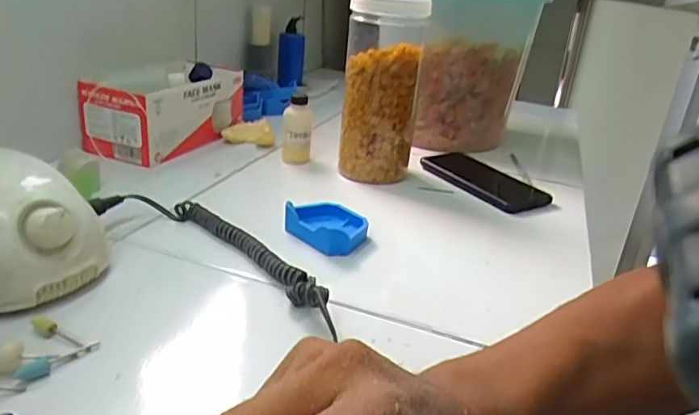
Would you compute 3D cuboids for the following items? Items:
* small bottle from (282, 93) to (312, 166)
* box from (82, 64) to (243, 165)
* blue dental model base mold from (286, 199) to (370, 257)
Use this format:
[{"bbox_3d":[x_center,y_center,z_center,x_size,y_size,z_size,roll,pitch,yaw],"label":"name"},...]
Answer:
[{"bbox_3d":[-0.066,-0.097,0.690,0.036,0.088,0.030,1,28,-6],"label":"small bottle"},{"bbox_3d":[-0.240,-0.134,0.722,0.112,0.086,0.203,13,29,16],"label":"box"},{"bbox_3d":[-0.019,0.017,0.522,0.061,0.023,0.084,-20,36,-38],"label":"blue dental model base mold"}]

